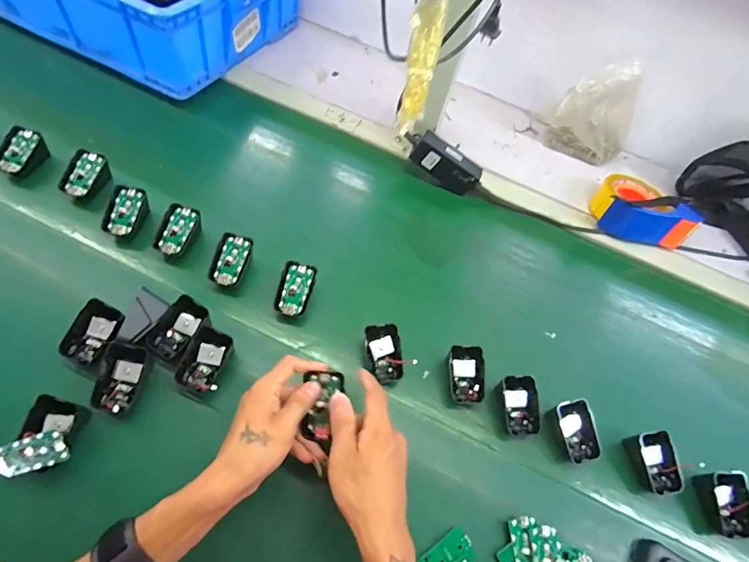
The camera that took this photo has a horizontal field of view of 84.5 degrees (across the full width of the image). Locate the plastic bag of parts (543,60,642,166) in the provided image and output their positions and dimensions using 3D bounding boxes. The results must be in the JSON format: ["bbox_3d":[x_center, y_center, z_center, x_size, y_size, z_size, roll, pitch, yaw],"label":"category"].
[{"bbox_3d":[0.405,-0.299,0.754,0.136,0.158,0.092,34,62,16],"label":"plastic bag of parts"}]

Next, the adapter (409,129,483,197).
[{"bbox_3d":[0.118,-0.190,0.679,0.117,0.055,0.033,32,58,-15],"label":"adapter"}]

